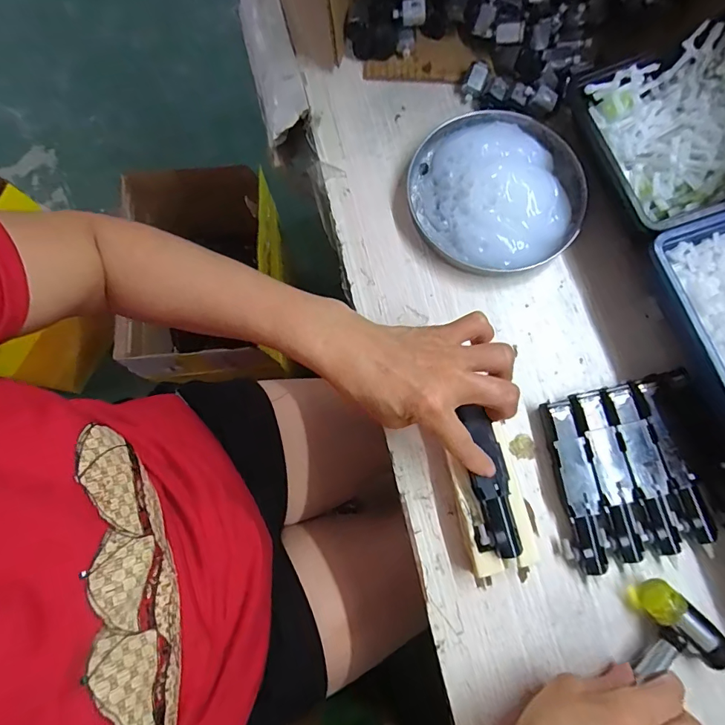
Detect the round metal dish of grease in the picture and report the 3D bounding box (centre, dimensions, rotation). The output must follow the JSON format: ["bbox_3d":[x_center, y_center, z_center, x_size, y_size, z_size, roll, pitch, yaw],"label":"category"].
[{"bbox_3d":[0.114,-0.147,0.368,0.138,0.031,0.140,0,78,1],"label":"round metal dish of grease"}]

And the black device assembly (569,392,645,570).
[{"bbox_3d":[0.176,0.083,0.324,0.026,0.019,0.118,-13,78,-1],"label":"black device assembly"}]

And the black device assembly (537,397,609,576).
[{"bbox_3d":[0.153,0.088,0.323,0.026,0.021,0.119,-6,78,0],"label":"black device assembly"}]

